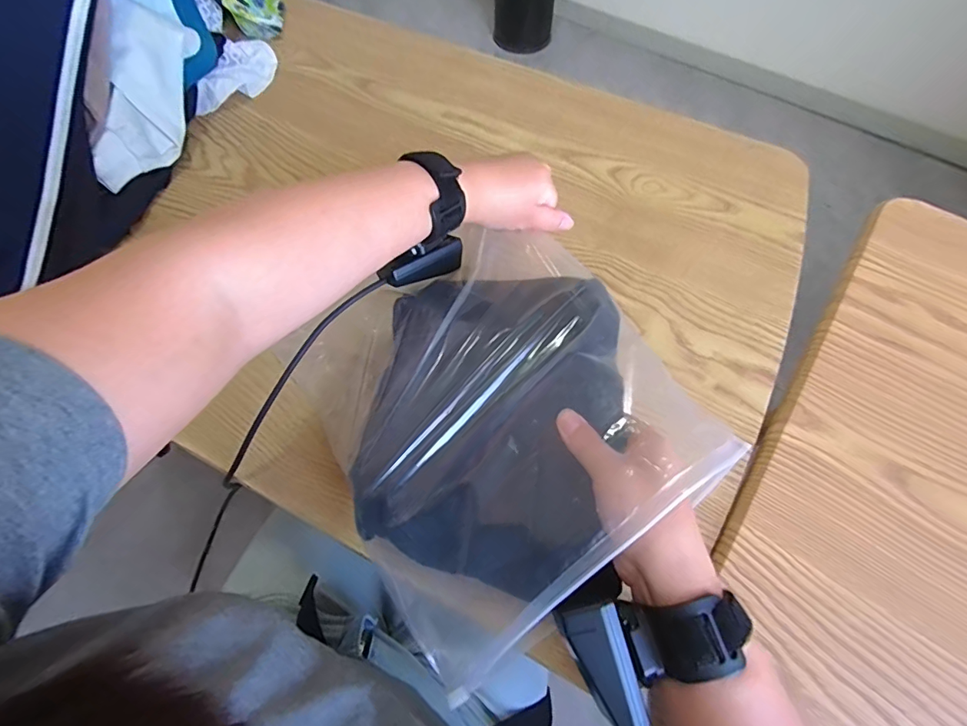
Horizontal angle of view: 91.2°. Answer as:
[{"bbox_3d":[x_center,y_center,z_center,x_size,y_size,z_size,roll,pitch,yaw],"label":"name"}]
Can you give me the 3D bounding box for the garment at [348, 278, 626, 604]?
[{"bbox_3d":[0.003,0.032,0.322,0.162,0.054,0.202,12,65,7],"label":"garment"}]

